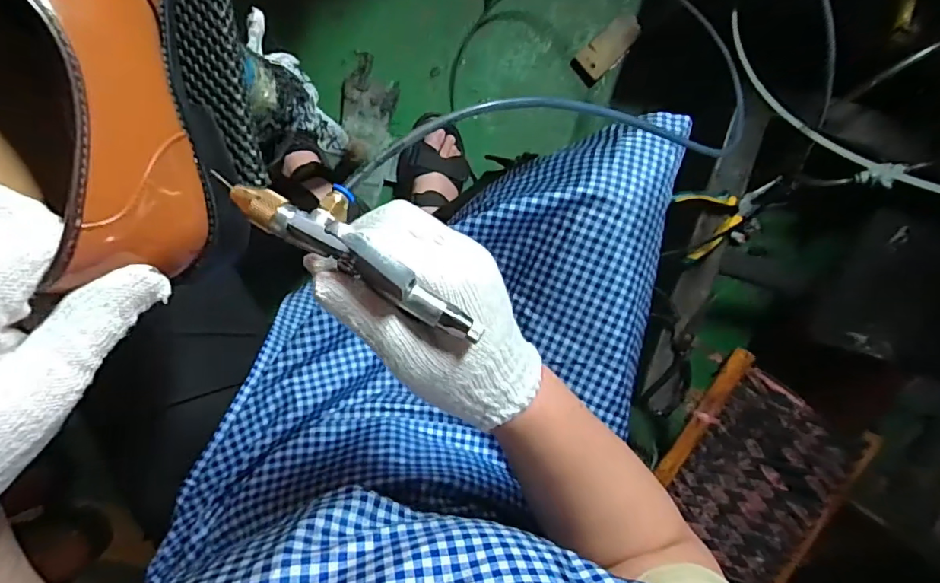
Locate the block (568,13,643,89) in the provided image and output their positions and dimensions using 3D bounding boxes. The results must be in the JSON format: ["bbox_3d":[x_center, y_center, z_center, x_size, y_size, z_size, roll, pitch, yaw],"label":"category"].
[{"bbox_3d":[0.240,-0.425,0.884,0.131,0.023,0.058,-44,98,2],"label":"block"}]

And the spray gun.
[{"bbox_3d":[-0.050,-0.020,0.226,0.126,0.036,0.032,33,94,2],"label":"spray gun"}]

